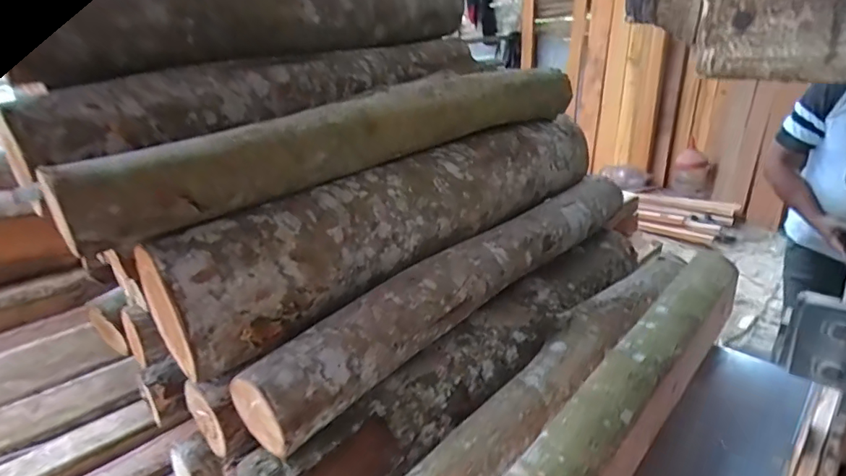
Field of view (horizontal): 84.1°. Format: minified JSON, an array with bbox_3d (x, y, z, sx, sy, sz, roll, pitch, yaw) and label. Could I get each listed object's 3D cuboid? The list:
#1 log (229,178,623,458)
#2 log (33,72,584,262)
[{"bbox_3d":[0.137,0.076,0.991,0.132,0.138,1.059,15,29,41],"label":"log"},{"bbox_3d":[-0.063,-0.202,0.903,1.060,0.143,0.119,-22,28,-37],"label":"log"}]

